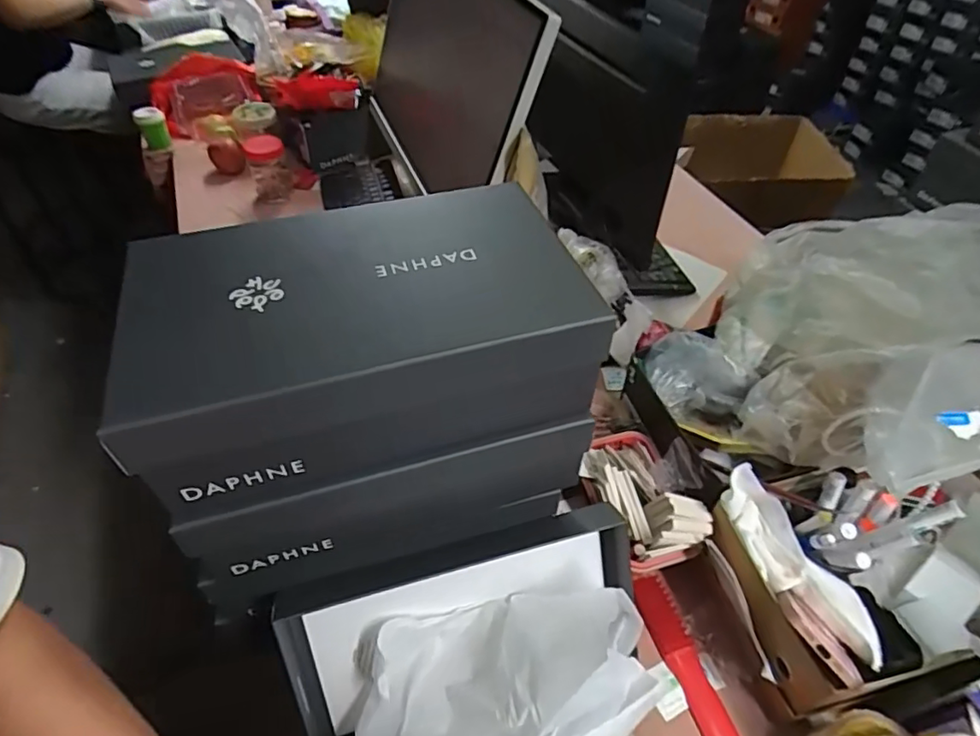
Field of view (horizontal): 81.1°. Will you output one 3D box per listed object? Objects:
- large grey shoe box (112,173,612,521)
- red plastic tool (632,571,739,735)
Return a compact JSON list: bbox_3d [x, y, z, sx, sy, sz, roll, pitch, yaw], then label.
[{"bbox_3d":[-0.087,-0.027,0.415,0.302,0.099,0.179,-13,49,-11],"label":"large grey shoe box"},{"bbox_3d":[0.200,0.304,0.579,0.038,0.008,0.194,-14,50,-12],"label":"red plastic tool"}]

